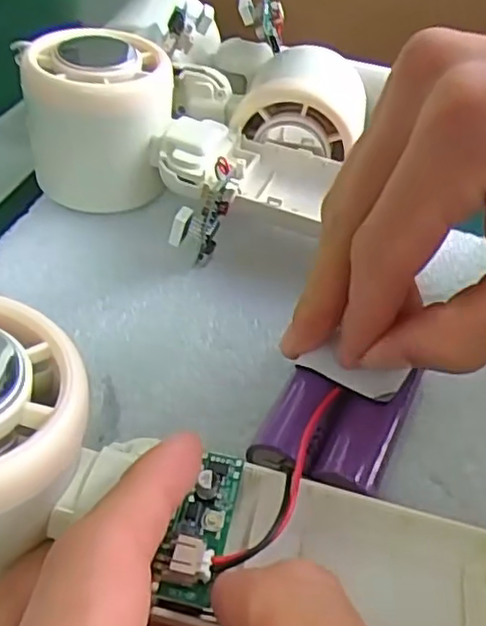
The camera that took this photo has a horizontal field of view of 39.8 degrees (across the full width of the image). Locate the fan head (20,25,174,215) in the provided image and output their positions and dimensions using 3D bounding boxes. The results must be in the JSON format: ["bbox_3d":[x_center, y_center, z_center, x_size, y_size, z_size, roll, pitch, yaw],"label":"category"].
[{"bbox_3d":[-0.056,-0.076,0.269,0.054,0.058,0.046,0,42,-5],"label":"fan head"}]

